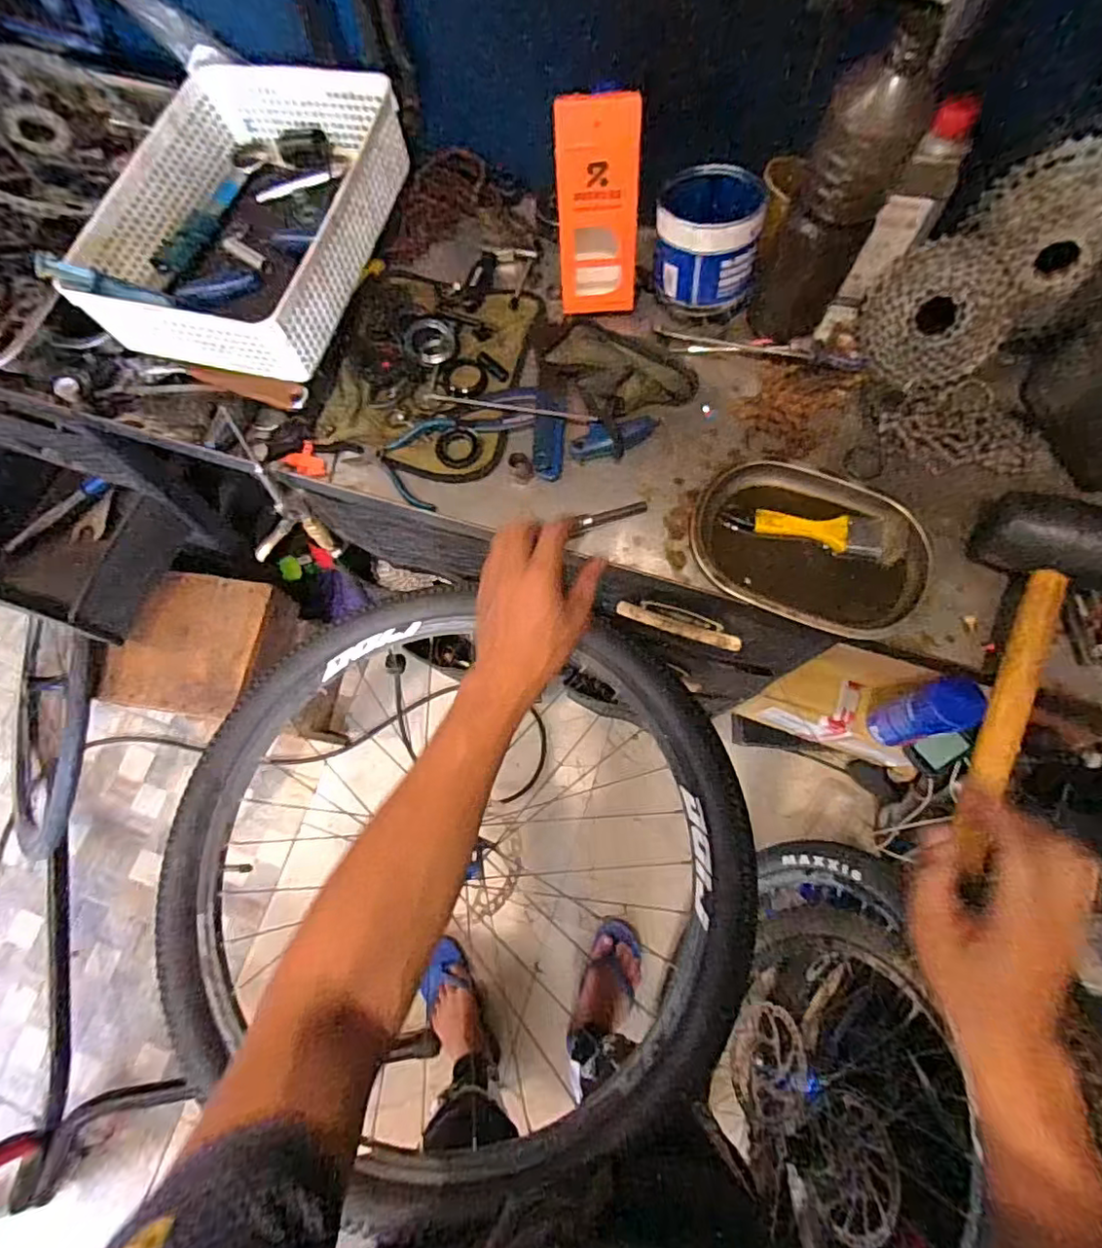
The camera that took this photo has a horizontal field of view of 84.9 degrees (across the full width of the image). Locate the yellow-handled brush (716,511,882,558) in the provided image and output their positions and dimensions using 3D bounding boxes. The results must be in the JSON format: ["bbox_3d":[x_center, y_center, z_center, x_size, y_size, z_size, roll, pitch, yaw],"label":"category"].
[{"bbox_3d":[0.241,-0.090,0.579,0.145,0.016,0.034,9,75,6],"label":"yellow-handled brush"}]

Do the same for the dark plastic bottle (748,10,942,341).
[{"bbox_3d":[0.237,-0.351,0.515,0.075,0.236,0.065,24,77,9],"label":"dark plastic bottle"}]

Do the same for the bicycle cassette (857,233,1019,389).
[{"bbox_3d":[0.373,-0.300,0.587,0.126,0.034,0.124,-3,110,32],"label":"bicycle cassette"}]

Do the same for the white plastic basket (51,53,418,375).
[{"bbox_3d":[-0.313,-0.430,0.636,0.250,0.094,0.335,14,76,7],"label":"white plastic basket"}]

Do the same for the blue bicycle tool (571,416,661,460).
[{"bbox_3d":[0.068,-0.192,0.615,0.096,0.012,0.035,-17,74,-1],"label":"blue bicycle tool"}]

